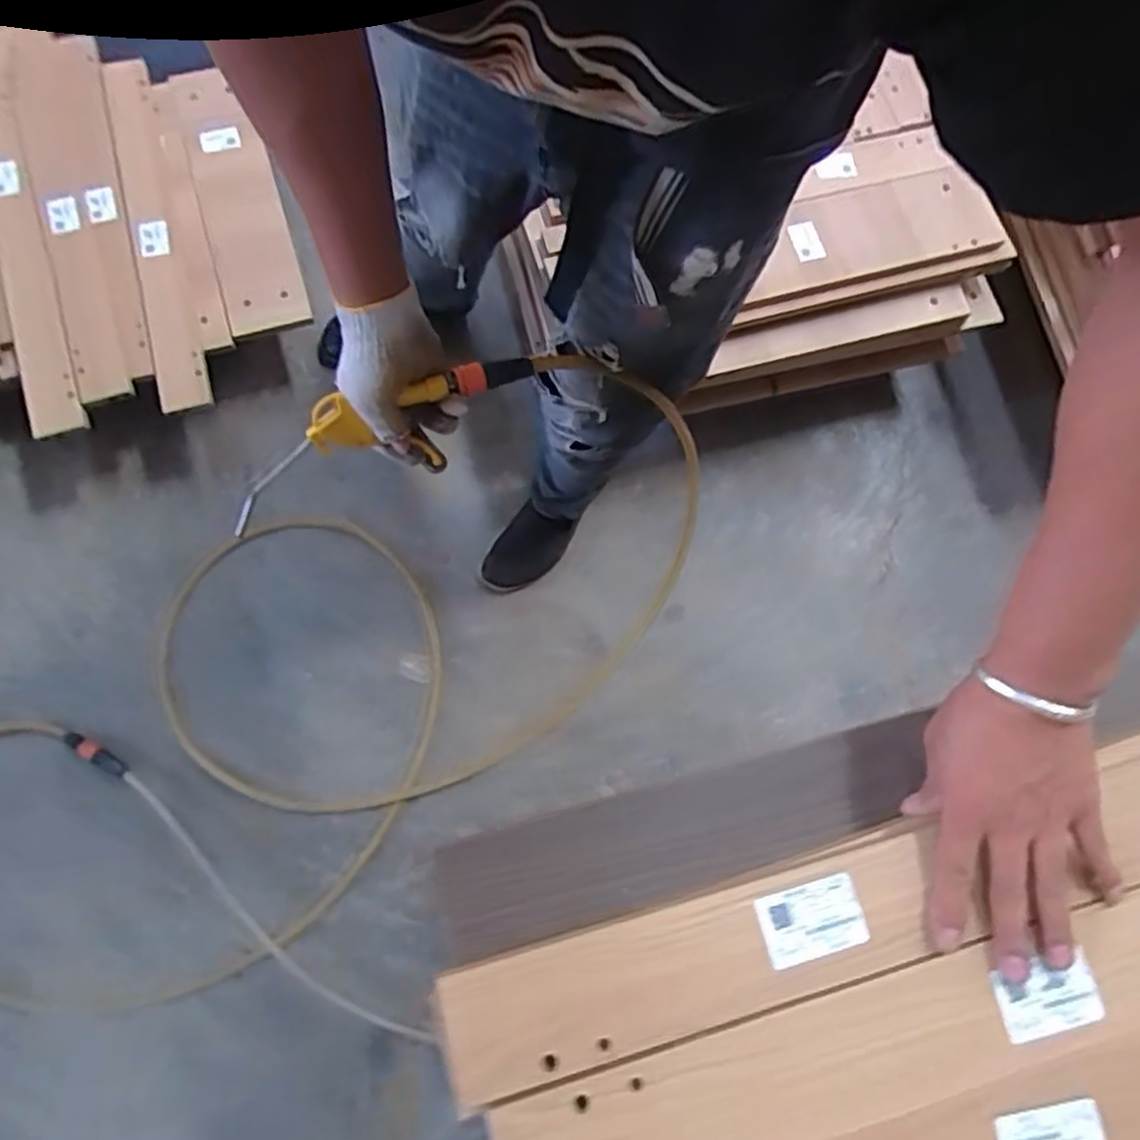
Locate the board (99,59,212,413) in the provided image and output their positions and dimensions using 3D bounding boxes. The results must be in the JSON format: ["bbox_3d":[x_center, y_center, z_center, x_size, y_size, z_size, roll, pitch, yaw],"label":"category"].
[{"bbox_3d":[-0.661,-0.547,1.174,0.070,0.014,0.661,-13,76,-18],"label":"board"}]

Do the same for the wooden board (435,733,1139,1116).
[{"bbox_3d":[0.239,0.185,0.462,0.642,0.019,0.076,-15,74,-7],"label":"wooden board"}]

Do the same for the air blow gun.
[{"bbox_3d":[-0.165,-0.119,0.671,0.298,0.087,0.054,-28,76,-15],"label":"air blow gun"}]

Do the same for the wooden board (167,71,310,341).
[{"bbox_3d":[-0.542,-0.615,1.212,0.120,0.014,0.500,-16,78,-9],"label":"wooden board"}]

